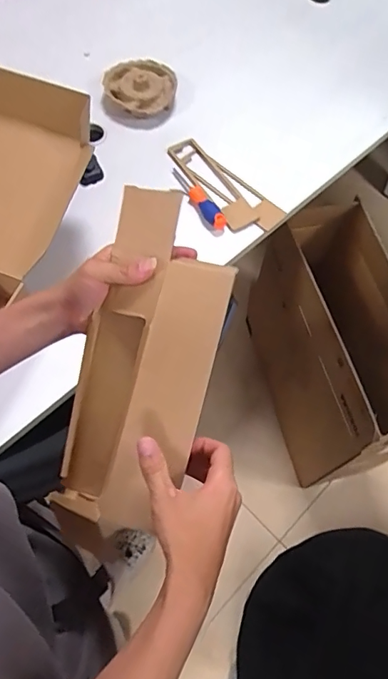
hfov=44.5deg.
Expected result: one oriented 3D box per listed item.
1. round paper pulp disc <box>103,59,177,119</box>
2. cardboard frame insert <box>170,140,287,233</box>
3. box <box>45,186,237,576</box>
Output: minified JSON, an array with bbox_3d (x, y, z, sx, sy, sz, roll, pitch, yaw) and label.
[{"bbox_3d":[-0.119,-0.566,1.055,0.159,0.046,0.145,-2,65,-3],"label":"round paper pulp disc"},{"bbox_3d":[0.054,-0.313,0.987,0.278,0.028,0.099,43,70,16],"label":"cardboard frame insert"},{"bbox_3d":[-0.055,0.036,0.474,0.133,0.056,0.348,17,95,6],"label":"box"}]

